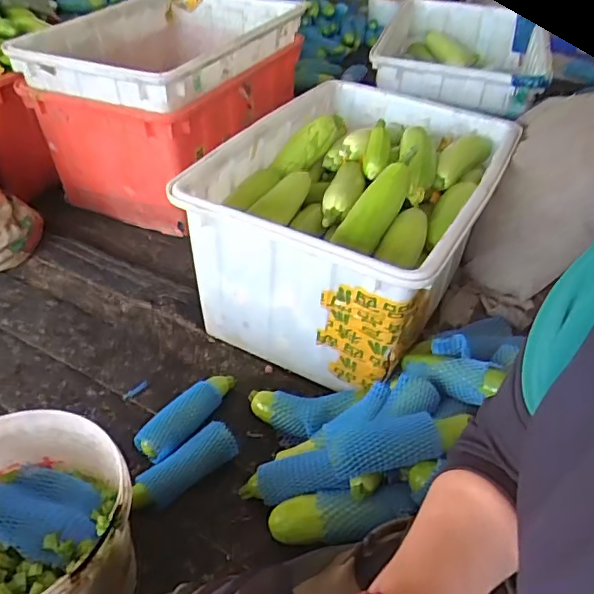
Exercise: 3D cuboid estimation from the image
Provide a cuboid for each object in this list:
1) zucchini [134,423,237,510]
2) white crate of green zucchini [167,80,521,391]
[{"bbox_3d":[-0.186,0.285,0.926,0.194,0.043,0.066,-29,48,-32],"label":"zucchini"},{"bbox_3d":[0.147,-0.173,1.208,0.470,0.342,0.700,23,44,21],"label":"white crate of green zucchini"}]

